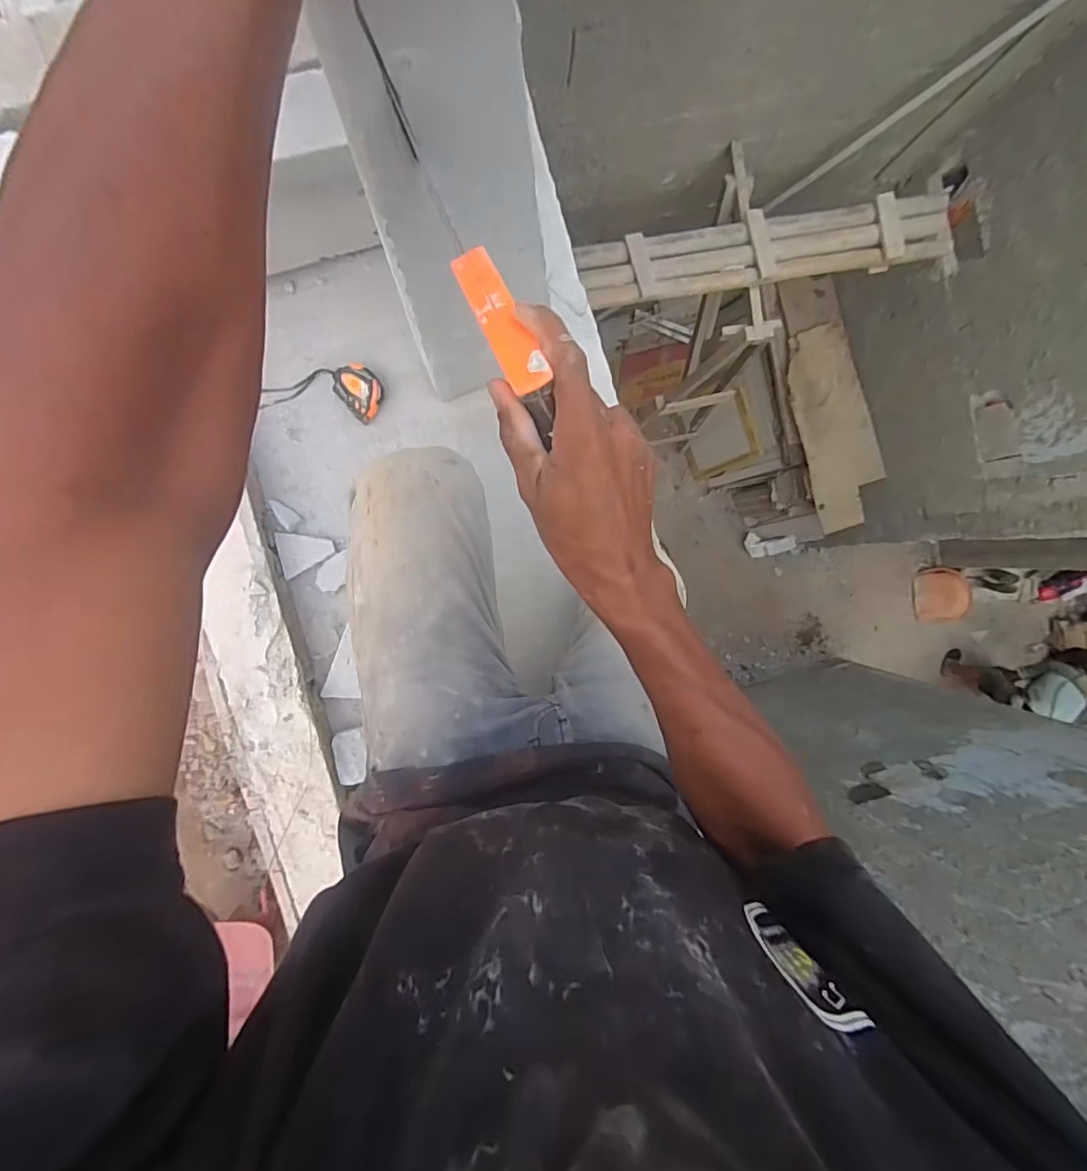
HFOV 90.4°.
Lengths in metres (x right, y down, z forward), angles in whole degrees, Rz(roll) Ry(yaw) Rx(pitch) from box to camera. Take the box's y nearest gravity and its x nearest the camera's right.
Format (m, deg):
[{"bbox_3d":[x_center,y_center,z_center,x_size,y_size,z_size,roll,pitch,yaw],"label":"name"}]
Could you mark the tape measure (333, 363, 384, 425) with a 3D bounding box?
[{"bbox_3d":[-0.258,-0.276,0.763,0.060,0.028,0.075,-39,97,-3],"label":"tape measure"}]

